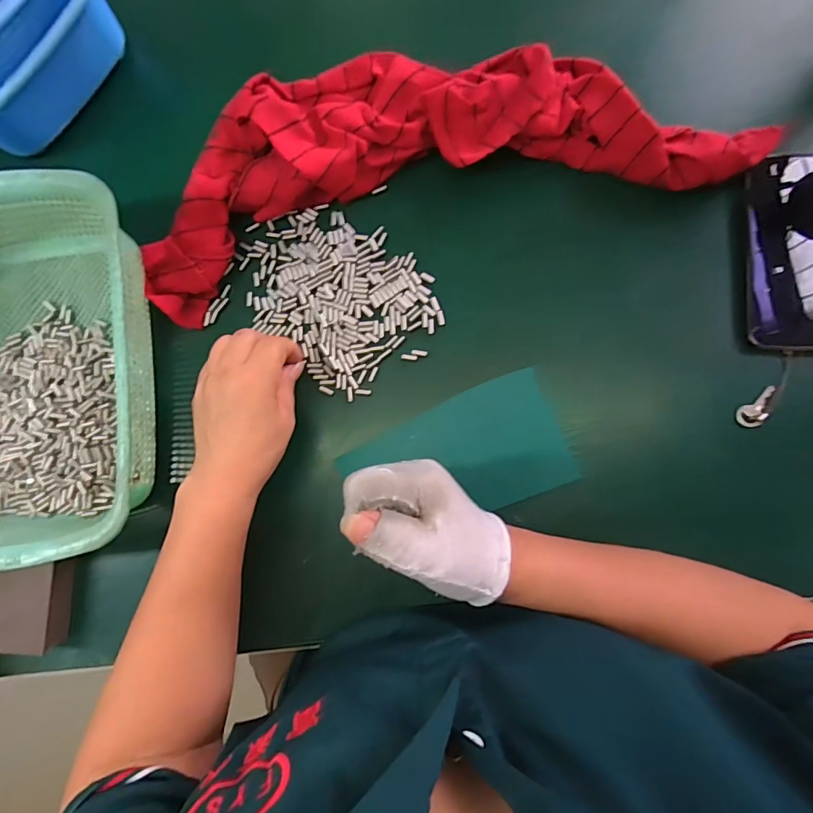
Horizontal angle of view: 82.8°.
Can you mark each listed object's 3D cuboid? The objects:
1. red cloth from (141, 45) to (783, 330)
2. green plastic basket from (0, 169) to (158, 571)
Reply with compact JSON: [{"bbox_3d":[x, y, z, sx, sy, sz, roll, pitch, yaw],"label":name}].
[{"bbox_3d":[0.019,-0.219,0.396,0.536,0.056,0.181,-12,81,4],"label":"red cloth"},{"bbox_3d":[-0.317,-0.028,0.385,0.215,0.079,0.296,-6,82,5],"label":"green plastic basket"}]

